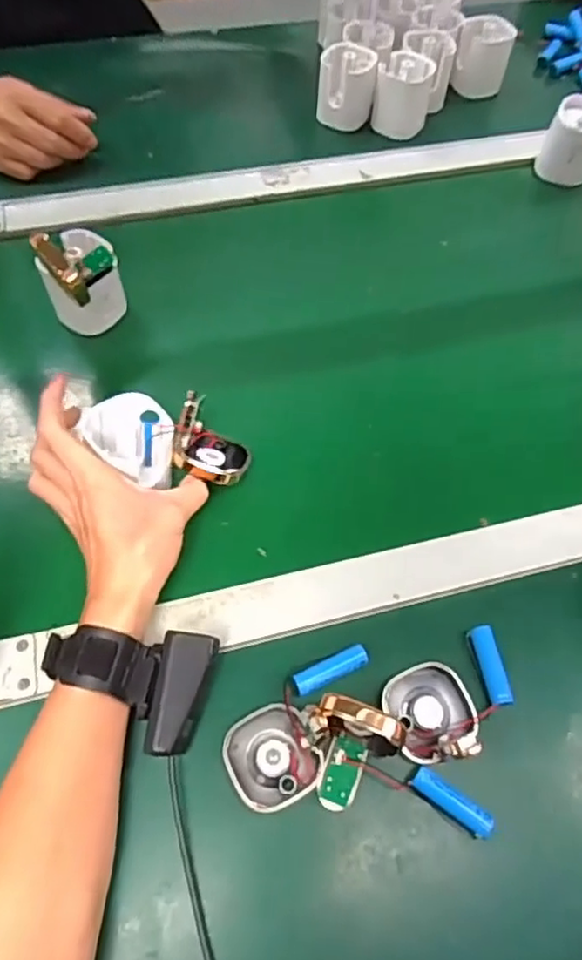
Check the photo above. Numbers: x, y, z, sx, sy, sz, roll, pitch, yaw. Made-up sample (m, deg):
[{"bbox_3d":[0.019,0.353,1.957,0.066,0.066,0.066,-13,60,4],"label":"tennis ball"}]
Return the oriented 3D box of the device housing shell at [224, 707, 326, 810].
[{"bbox_3d":[-0.012,0.163,0.377,0.049,0.016,0.054,-25,64,-23],"label":"device housing shell"}]

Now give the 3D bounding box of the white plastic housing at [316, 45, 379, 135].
[{"bbox_3d":[0.061,-0.437,0.712,0.063,0.076,0.046,9,56,-4],"label":"white plastic housing"}]

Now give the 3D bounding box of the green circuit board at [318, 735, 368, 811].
[{"bbox_3d":[0.031,0.174,0.377,0.020,0.009,0.040,24,56,6],"label":"green circuit board"}]

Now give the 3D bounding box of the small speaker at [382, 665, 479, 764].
[{"bbox_3d":[0.088,0.145,0.394,0.051,0.023,0.057,-16,61,-19],"label":"small speaker"}]

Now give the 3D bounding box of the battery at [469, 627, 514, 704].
[{"bbox_3d":[0.130,0.121,0.415,0.014,0.015,0.050,-5,58,-13],"label":"battery"}]

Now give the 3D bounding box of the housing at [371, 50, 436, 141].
[{"bbox_3d":[0.124,-0.425,0.706,0.063,0.070,0.055,15,56,0],"label":"housing"}]

